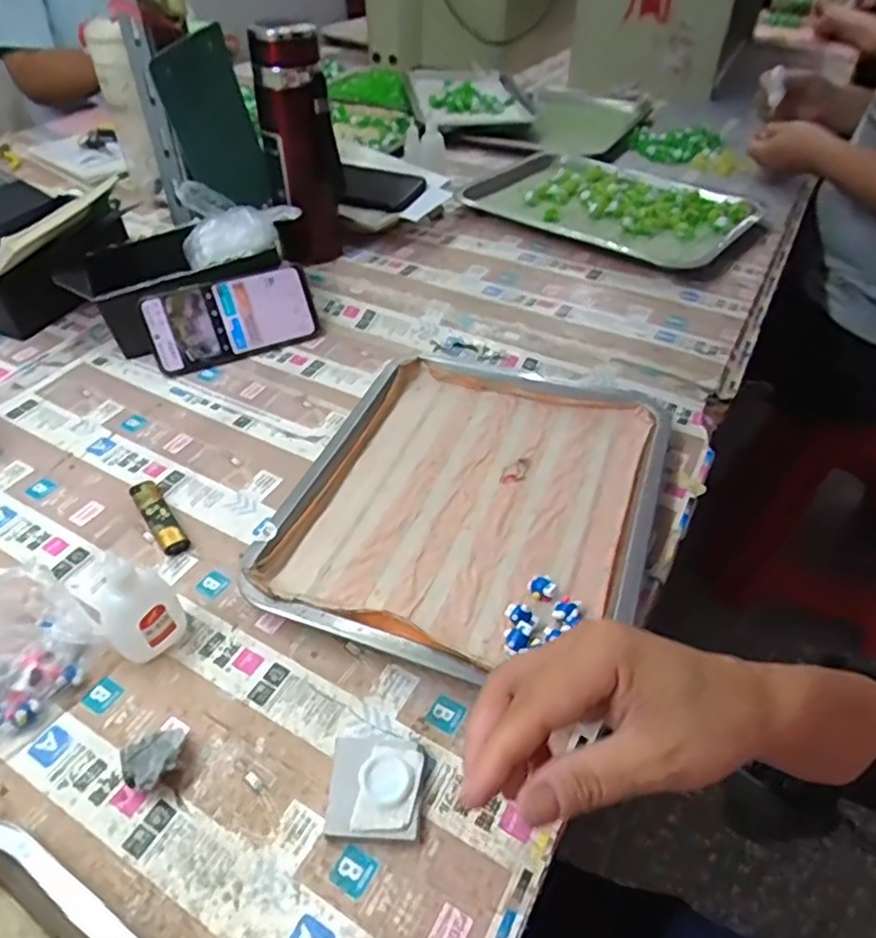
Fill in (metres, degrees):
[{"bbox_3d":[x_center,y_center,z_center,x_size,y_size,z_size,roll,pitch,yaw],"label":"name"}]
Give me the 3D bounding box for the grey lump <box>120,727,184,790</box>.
[{"bbox_3d":[-0.158,0.163,0.362,0.034,0.020,0.029,-34,54,-30],"label":"grey lump"}]

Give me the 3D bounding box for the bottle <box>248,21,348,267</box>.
[{"bbox_3d":[-0.142,-0.332,0.676,0.067,0.213,0.060,-16,47,-16],"label":"bottle"}]

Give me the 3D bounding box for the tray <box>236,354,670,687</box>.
[{"bbox_3d":[0.031,0.019,0.495,0.254,0.031,0.292,16,46,15],"label":"tray"}]

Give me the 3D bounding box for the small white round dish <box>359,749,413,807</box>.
[{"bbox_3d":[-0.028,0.169,0.352,0.030,0.009,0.026,27,50,24],"label":"small white round dish"}]

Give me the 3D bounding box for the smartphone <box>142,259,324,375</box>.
[{"bbox_3d":[-0.201,-0.149,0.632,0.157,0.076,0.007,-20,17,-17],"label":"smartphone"}]

